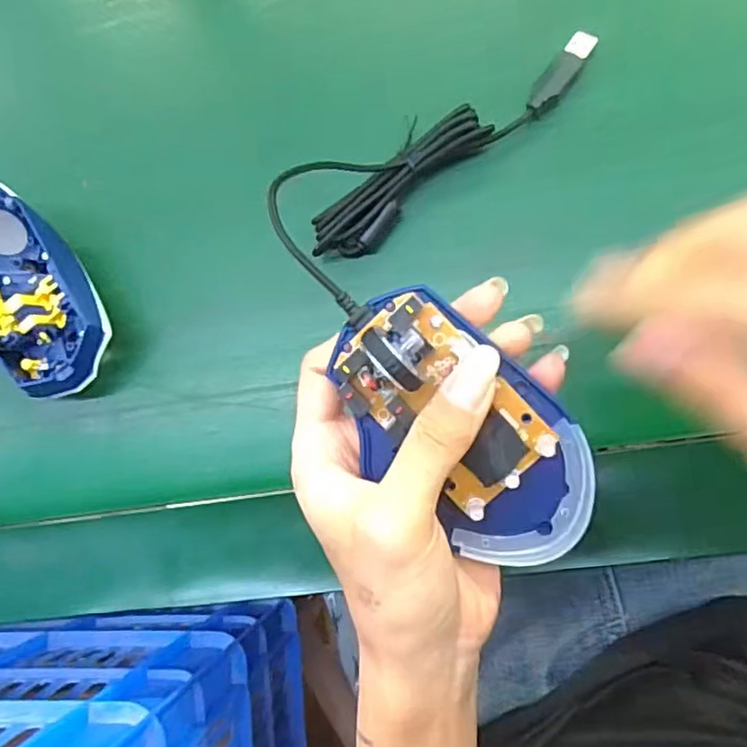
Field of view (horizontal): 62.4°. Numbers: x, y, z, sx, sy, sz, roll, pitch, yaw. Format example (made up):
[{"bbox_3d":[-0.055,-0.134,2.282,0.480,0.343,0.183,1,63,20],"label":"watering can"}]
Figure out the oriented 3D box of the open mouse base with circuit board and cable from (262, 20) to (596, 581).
[{"bbox_3d":[0.039,-0.044,0.258,0.145,0.070,0.224,-10,62,7],"label":"open mouse base with circuit board and cable"}]

